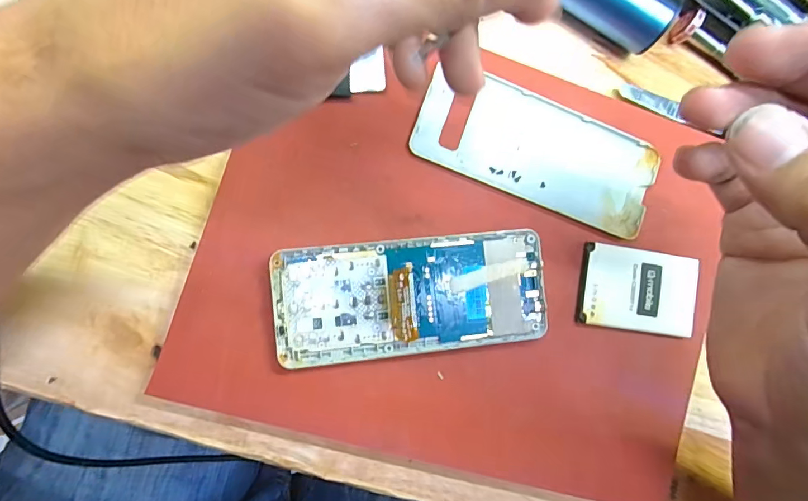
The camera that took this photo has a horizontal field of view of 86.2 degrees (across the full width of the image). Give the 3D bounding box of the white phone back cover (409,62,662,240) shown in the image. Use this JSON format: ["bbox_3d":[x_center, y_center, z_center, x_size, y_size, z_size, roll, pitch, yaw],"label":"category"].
[{"bbox_3d":[0.065,-0.049,0.208,0.120,0.006,0.047,20,85,-7],"label":"white phone back cover"}]

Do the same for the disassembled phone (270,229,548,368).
[{"bbox_3d":[0.005,0.021,0.192,0.120,0.010,0.050,-5,88,-9],"label":"disassembled phone"}]

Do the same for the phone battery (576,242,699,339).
[{"bbox_3d":[0.113,0.019,0.207,0.054,0.009,0.039,8,85,-3],"label":"phone battery"}]

